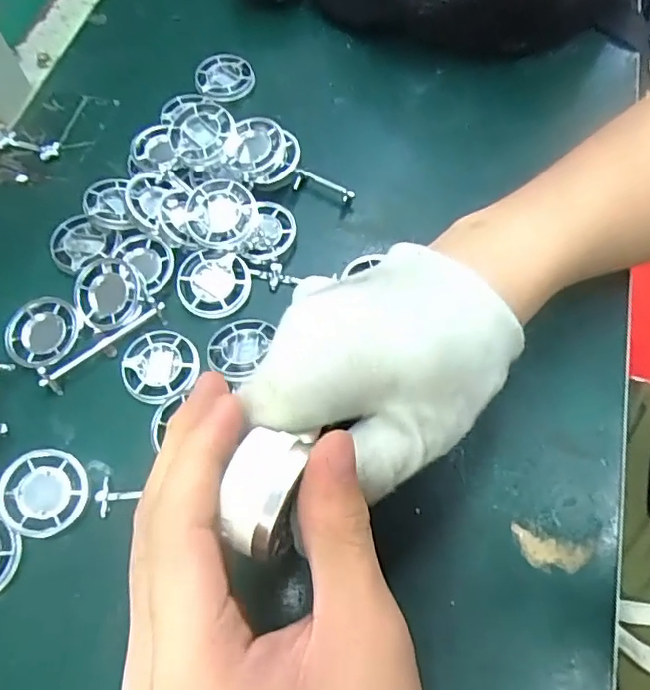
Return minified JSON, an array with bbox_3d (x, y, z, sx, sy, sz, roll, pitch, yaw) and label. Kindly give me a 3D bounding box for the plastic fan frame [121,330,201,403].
[{"bbox_3d":[-0.083,0.011,0.294,0.038,0.010,0.040,-17,66,-7],"label":"plastic fan frame"}]

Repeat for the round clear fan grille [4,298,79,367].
[{"bbox_3d":[-0.148,-0.006,0.305,0.034,0.012,0.037,0,65,1],"label":"round clear fan grille"}]

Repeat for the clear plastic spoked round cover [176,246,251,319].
[{"bbox_3d":[-0.060,-0.035,0.311,0.038,0.010,0.036,0,65,1],"label":"clear plastic spoked round cover"}]

